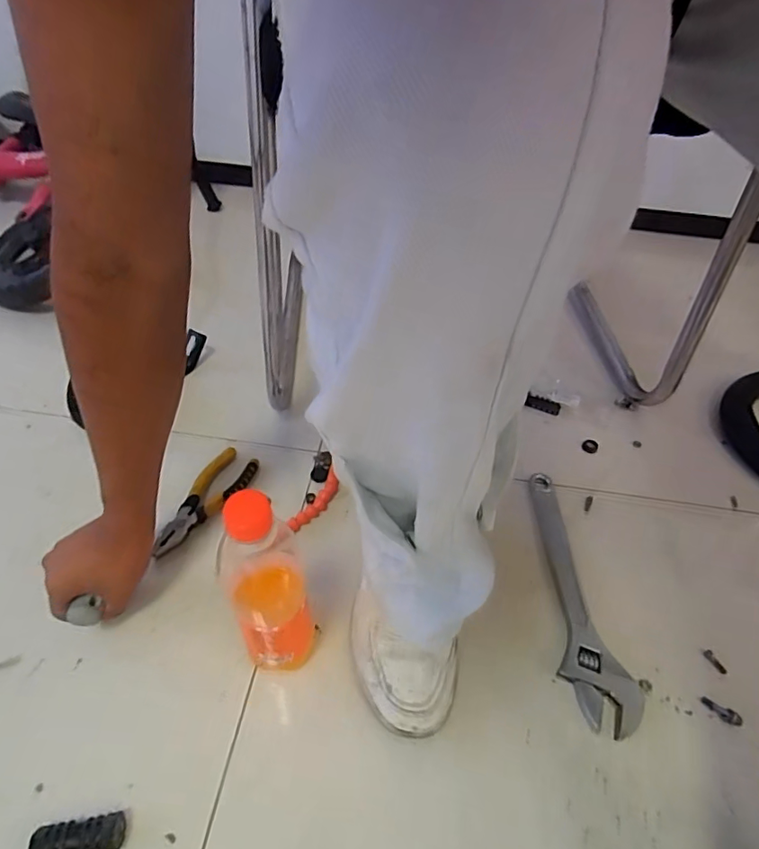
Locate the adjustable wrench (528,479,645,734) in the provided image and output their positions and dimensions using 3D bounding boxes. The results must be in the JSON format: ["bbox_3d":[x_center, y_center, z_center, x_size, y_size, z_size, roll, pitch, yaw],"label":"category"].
[{"bbox_3d":[0.202,0.173,0.555,0.062,0.017,0.281,-2,46,-5],"label":"adjustable wrench"}]

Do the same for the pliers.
[{"bbox_3d":[-0.205,0.089,0.602,0.055,0.011,0.155,19,48,15],"label":"pliers"}]

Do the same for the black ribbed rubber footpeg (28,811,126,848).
[{"bbox_3d":[-0.228,0.315,0.390,0.063,0.021,0.023,-5,47,-8],"label":"black ribbed rubber footpeg"}]

